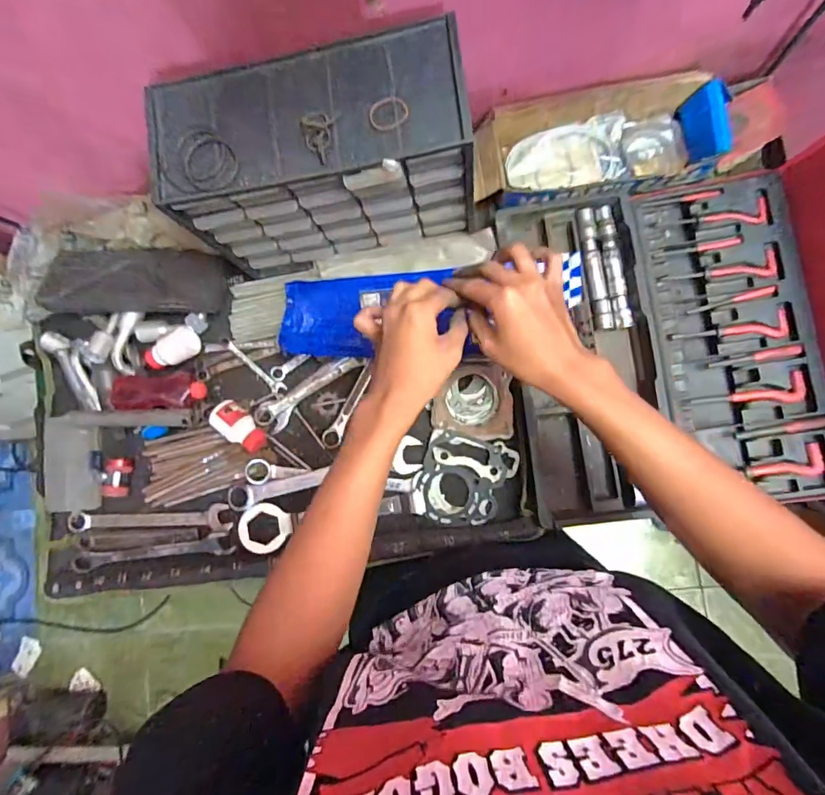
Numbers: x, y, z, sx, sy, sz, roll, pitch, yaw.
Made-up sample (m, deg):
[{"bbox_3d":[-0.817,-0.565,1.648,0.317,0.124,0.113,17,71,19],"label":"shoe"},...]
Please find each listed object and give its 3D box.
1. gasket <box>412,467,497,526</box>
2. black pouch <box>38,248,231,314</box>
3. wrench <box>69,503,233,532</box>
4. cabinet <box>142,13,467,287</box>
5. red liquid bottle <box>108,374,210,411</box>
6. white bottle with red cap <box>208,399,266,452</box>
[{"bbox_3d":[0.052,0.123,0.581,0.099,0.008,0.072,-6,90,2],"label":"gasket"},{"bbox_3d":[-0.371,-0.154,0.609,0.239,0.029,0.091,3,85,7],"label":"black pouch"},{"bbox_3d":[-0.348,0.162,0.622,0.219,0.020,0.032,-2,84,7],"label":"wrench"},{"bbox_3d":[-0.089,-0.243,0.509,0.288,0.191,0.129,-8,84,6],"label":"cabinet"},{"bbox_3d":[-0.333,-0.007,0.621,0.126,0.048,0.047,-2,84,7],"label":"red liquid bottle"},{"bbox_3d":[-0.219,0.038,0.592,0.071,0.042,0.041,39,90,9],"label":"white bottle with red cap"}]

